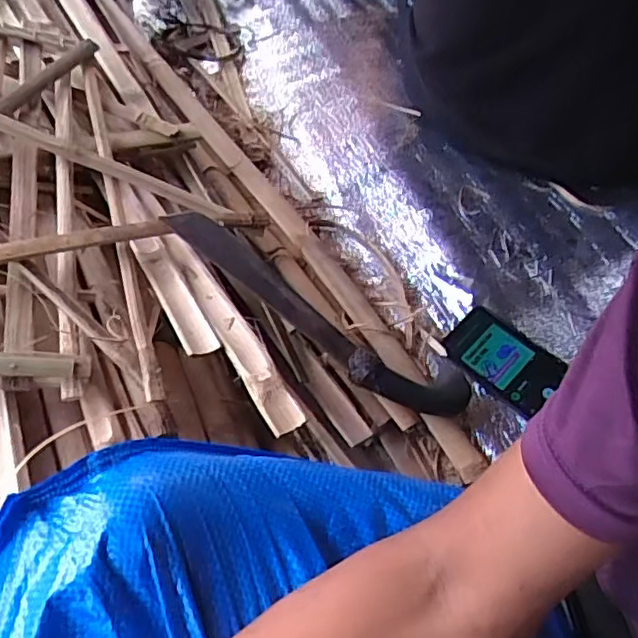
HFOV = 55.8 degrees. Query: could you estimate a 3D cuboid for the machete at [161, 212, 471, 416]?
[{"bbox_3d":[0.001,-0.011,0.661,0.366,0.042,0.100,35,58,2],"label":"machete"}]

